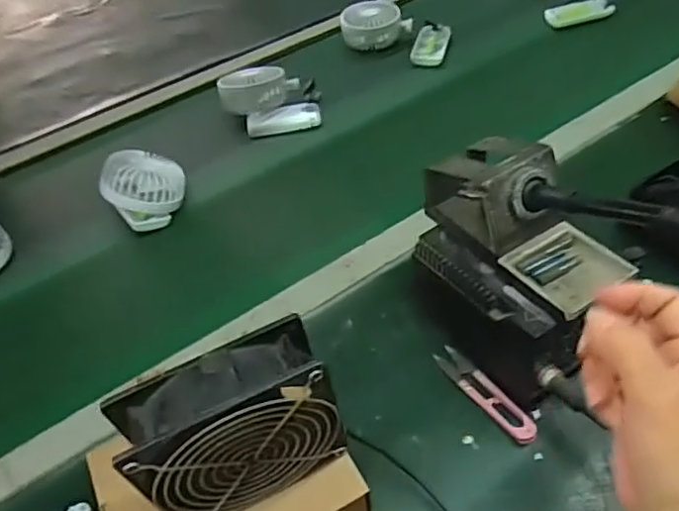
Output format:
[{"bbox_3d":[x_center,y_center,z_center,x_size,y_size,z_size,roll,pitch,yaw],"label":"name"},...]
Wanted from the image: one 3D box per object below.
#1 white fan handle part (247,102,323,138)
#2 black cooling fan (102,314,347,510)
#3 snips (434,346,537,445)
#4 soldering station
[{"bbox_3d":[-0.072,-0.179,0.772,0.095,0.021,0.038,-11,48,-4],"label":"white fan handle part"},{"bbox_3d":[-0.061,0.106,0.360,0.115,0.114,0.044,-22,49,-13],"label":"black cooling fan"},{"bbox_3d":[0.119,0.113,0.486,0.023,0.009,0.102,-32,52,-21],"label":"snips"},{"bbox_3d":[0.136,0.007,0.478,0.111,0.157,0.171,-25,50,-16],"label":"soldering station"}]

